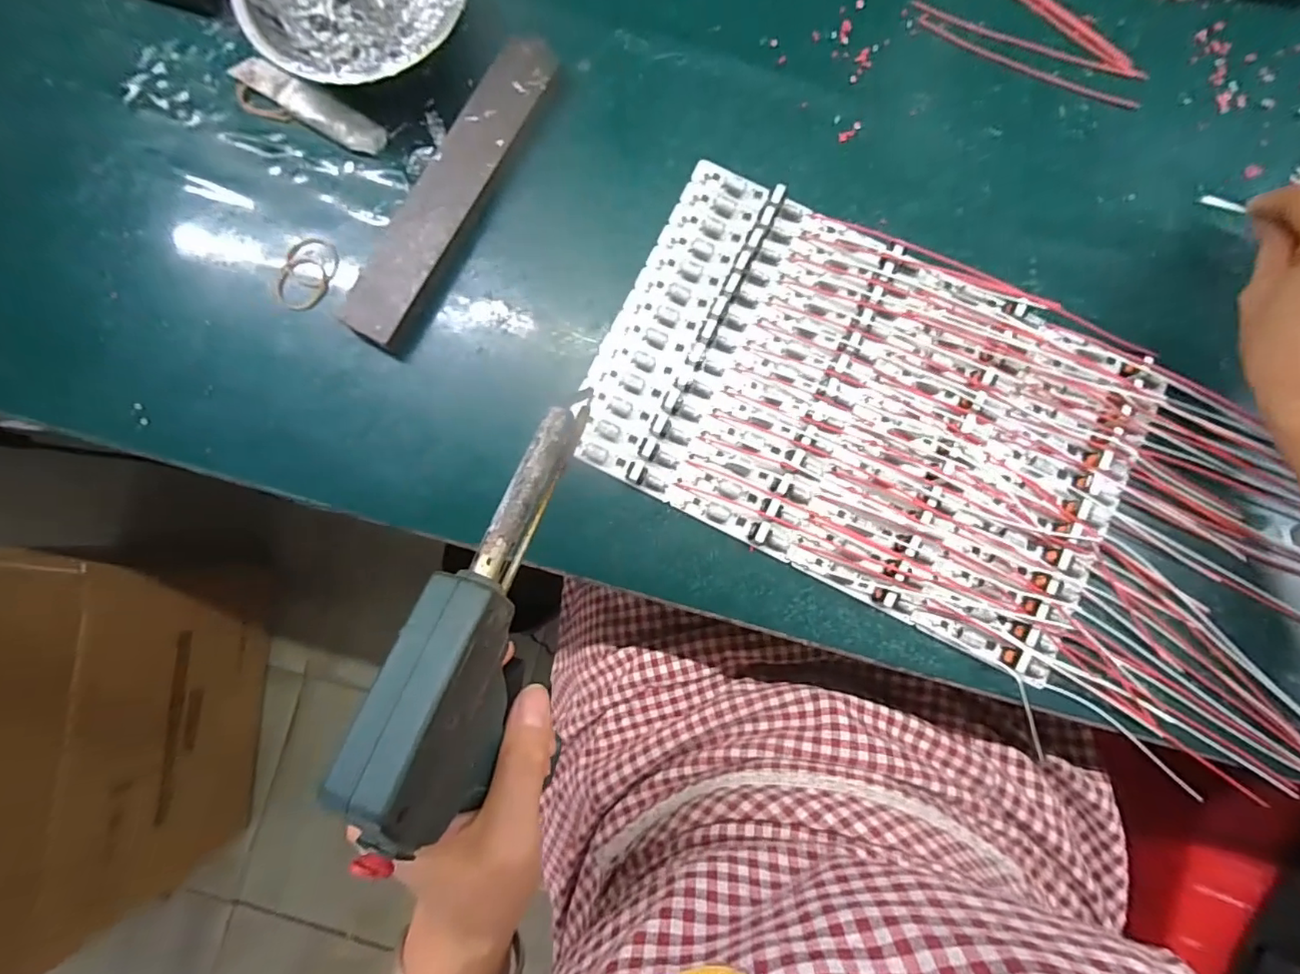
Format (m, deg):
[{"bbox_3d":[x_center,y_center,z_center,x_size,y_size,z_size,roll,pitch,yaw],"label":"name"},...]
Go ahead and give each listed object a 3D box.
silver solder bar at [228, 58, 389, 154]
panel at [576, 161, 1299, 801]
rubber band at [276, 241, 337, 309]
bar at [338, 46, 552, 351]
[{"bbox_3d":[-0.205,-0.229,0.334,0.103,0.006,0.021,32,85,3],"label":"silver solder bar"},{"bbox_3d":[0.173,-0.017,0.310,0.411,0.016,0.197,28,85,3],"label":"panel"},{"bbox_3d":[-0.200,-0.124,0.326,0.031,0.004,0.044,16,84,2],"label":"rubber band"},{"bbox_3d":[-0.115,-0.172,0.324,0.038,0.016,0.195,29,85,3],"label":"bar"}]

